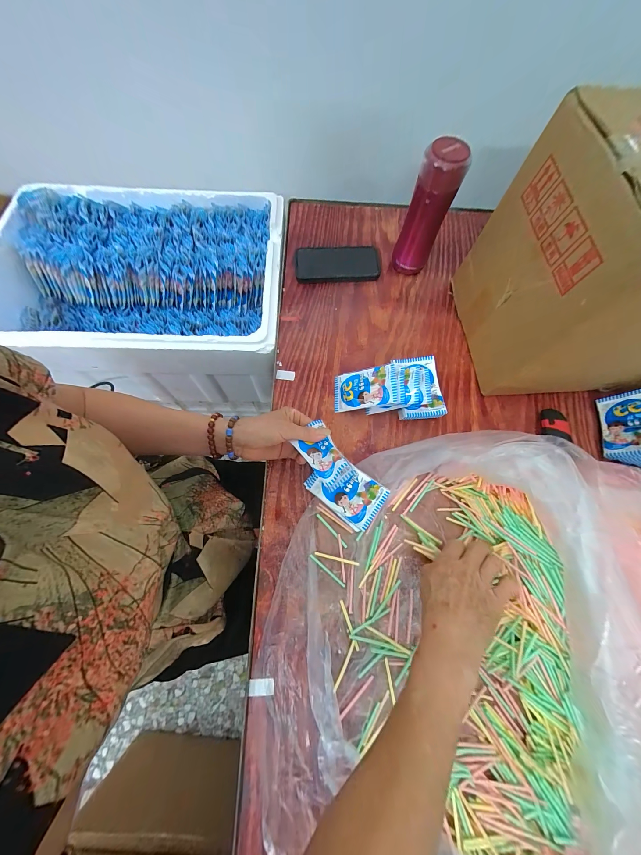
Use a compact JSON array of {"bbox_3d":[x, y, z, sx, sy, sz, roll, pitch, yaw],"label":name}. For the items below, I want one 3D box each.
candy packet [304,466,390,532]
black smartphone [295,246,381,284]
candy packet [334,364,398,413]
[{"bbox_3d":[0.038,0.095,0.405,0.107,0.020,0.073,36,74,10],"label":"candy packet"},{"bbox_3d":[0.032,-0.327,0.541,0.161,0.016,0.085,-7,72,-4],"label":"black smartphone"},{"bbox_3d":[0.071,-0.064,0.443,0.103,0.010,0.065,-8,75,26],"label":"candy packet"}]

